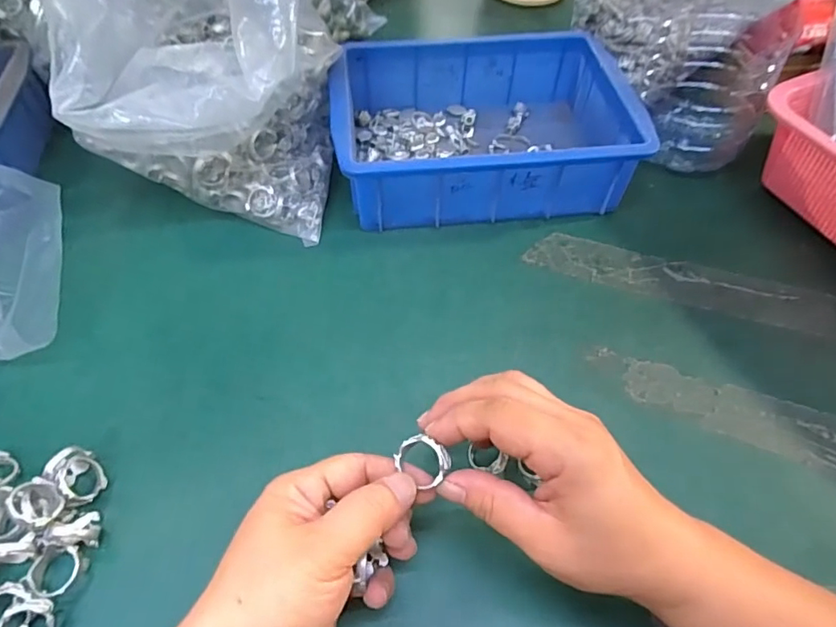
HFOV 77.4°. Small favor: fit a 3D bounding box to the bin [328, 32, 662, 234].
[{"bbox_3d":[0.052,-0.161,0.457,0.243,0.073,0.172,-4,54,-4],"label":"bin"}]

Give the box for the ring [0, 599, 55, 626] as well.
[{"bbox_3d":[-0.194,0.155,0.257,0.024,0.007,0.025,4,79,-19],"label":"ring"}]

